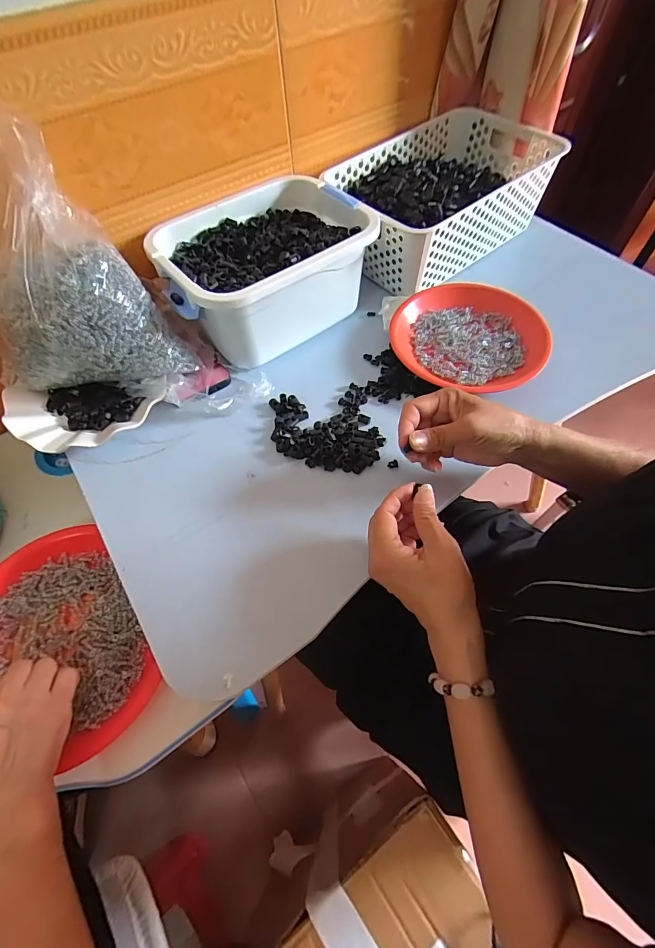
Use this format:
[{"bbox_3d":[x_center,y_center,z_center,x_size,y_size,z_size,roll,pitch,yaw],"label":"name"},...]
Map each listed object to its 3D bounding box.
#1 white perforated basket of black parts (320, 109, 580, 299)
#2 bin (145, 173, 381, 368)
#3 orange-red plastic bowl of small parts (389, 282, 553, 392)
[{"bbox_3d":[0.166,-0.410,0.591,0.313,0.119,0.206,-34,65,-15],"label":"white perforated basket of black parts"},{"bbox_3d":[-0.077,-0.263,0.523,0.244,0.126,0.192,-36,65,-16],"label":"bin"},{"bbox_3d":[0.184,-0.179,0.518,0.192,0.037,0.177,12,62,9],"label":"orange-red plastic bowl of small parts"}]

